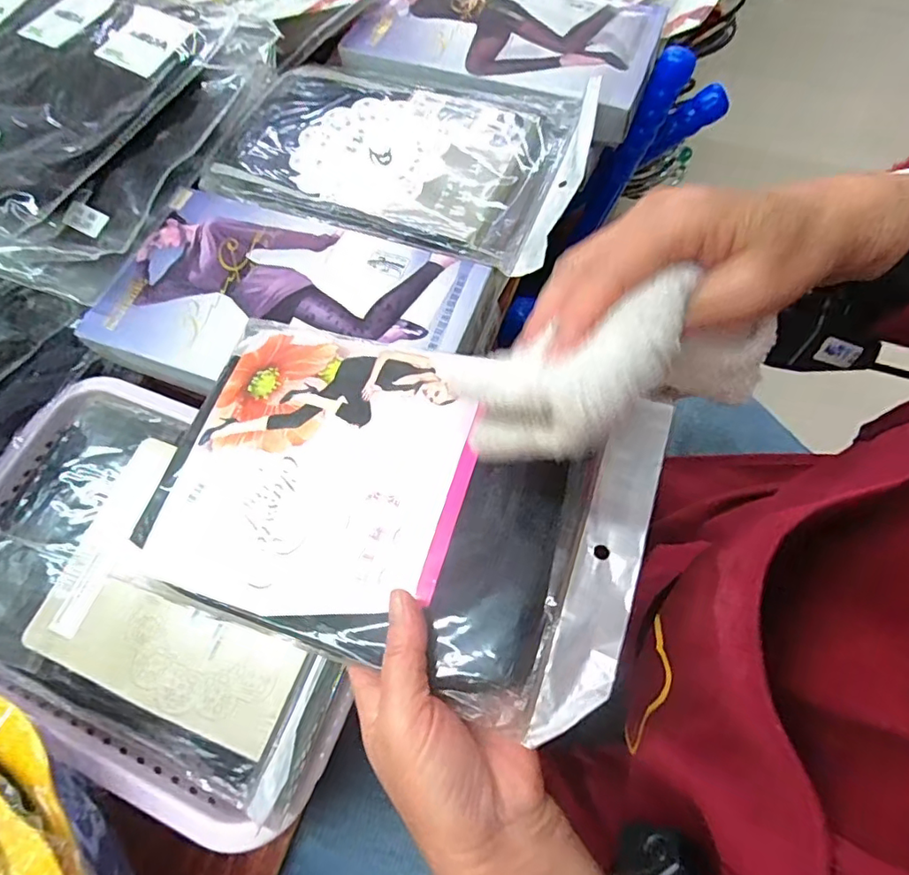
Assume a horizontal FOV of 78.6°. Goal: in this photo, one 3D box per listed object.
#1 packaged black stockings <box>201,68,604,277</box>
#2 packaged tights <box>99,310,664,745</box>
[{"bbox_3d":[-0.046,-0.240,0.452,0.294,0.022,0.179,19,68,11],"label":"packaged black stockings"},{"bbox_3d":[-0.042,0.025,0.308,0.279,0.014,0.180,13,67,19],"label":"packaged tights"}]

